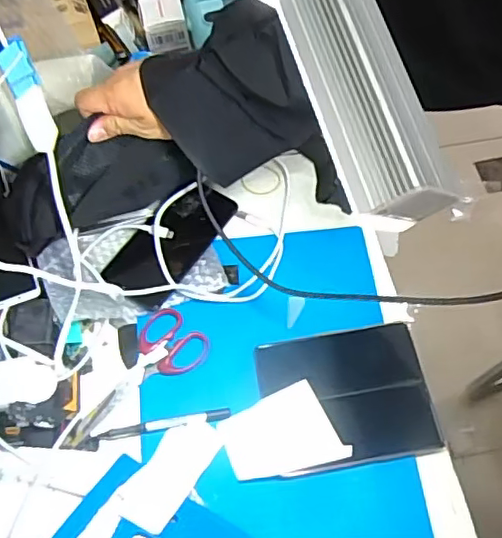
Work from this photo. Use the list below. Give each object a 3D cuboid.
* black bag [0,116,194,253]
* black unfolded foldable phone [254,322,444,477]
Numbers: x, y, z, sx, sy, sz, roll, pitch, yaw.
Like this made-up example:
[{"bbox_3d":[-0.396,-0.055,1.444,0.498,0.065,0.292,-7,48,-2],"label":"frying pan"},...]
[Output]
[{"bbox_3d":[-0.154,-0.085,0.594,0.176,0.103,0.056,-26,66,-13],"label":"black bag"},{"bbox_3d":[0.091,0.120,0.571,0.154,0.008,0.126,-9,64,-5],"label":"black unfolded foldable phone"}]

